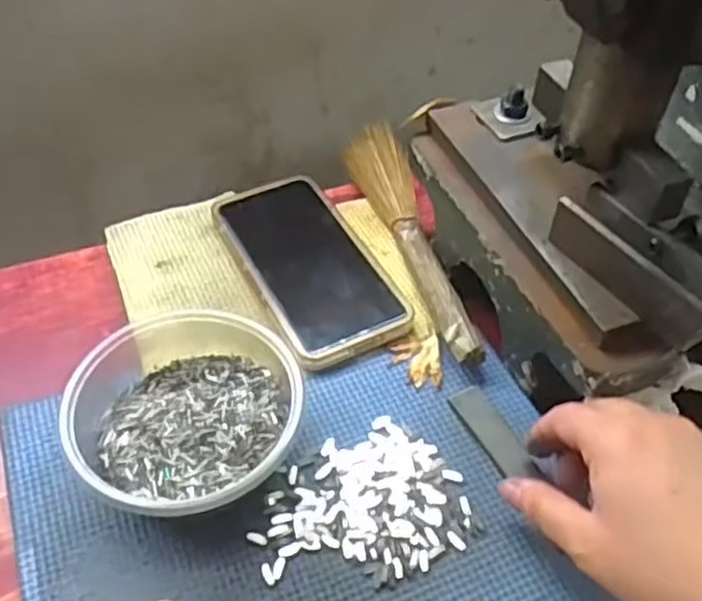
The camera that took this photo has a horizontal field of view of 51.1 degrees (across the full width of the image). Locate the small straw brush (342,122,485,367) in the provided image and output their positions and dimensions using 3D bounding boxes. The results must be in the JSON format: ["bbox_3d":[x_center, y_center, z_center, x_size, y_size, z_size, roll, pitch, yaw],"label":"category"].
[{"bbox_3d":[0.039,-0.051,0.488,0.039,0.021,0.232,-9,49,-10],"label":"small straw brush"}]

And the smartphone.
[{"bbox_3d":[-0.028,-0.025,0.473,0.077,0.012,0.157,-19,51,-19],"label":"smartphone"}]

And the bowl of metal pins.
[{"bbox_3d":[-0.089,0.057,0.377,0.108,0.051,0.113,1,48,-1],"label":"bowl of metal pins"}]

